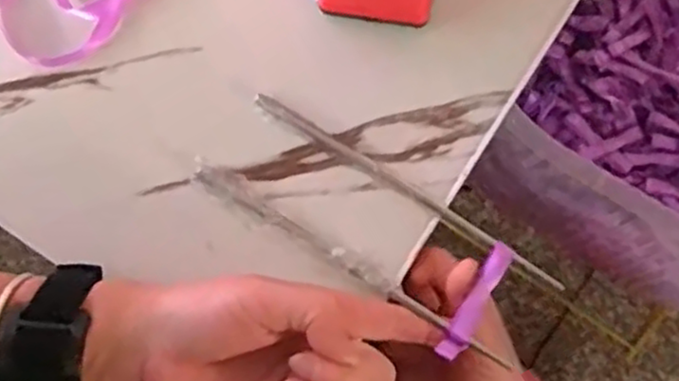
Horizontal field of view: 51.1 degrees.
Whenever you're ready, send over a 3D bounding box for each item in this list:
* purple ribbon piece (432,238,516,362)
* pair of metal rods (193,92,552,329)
[{"bbox_3d":[0.068,0.052,0.347,0.012,0.005,0.060,31,75,9],"label":"purple ribbon piece"},{"bbox_3d":[0.016,0.015,0.361,0.174,0.013,0.059,31,77,9],"label":"pair of metal rods"}]

